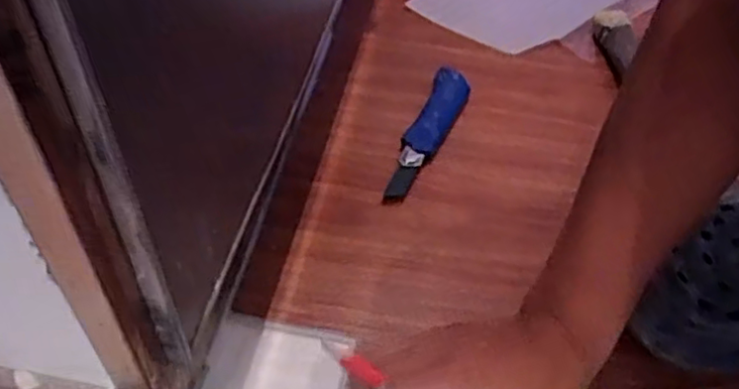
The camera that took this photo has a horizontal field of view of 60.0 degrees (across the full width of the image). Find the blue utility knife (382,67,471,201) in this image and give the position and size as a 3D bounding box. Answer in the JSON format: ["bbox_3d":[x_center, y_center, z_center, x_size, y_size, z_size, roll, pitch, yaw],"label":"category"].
[{"bbox_3d":[0.057,-0.062,0.596,0.038,0.017,0.184,18,49,12],"label":"blue utility knife"}]

